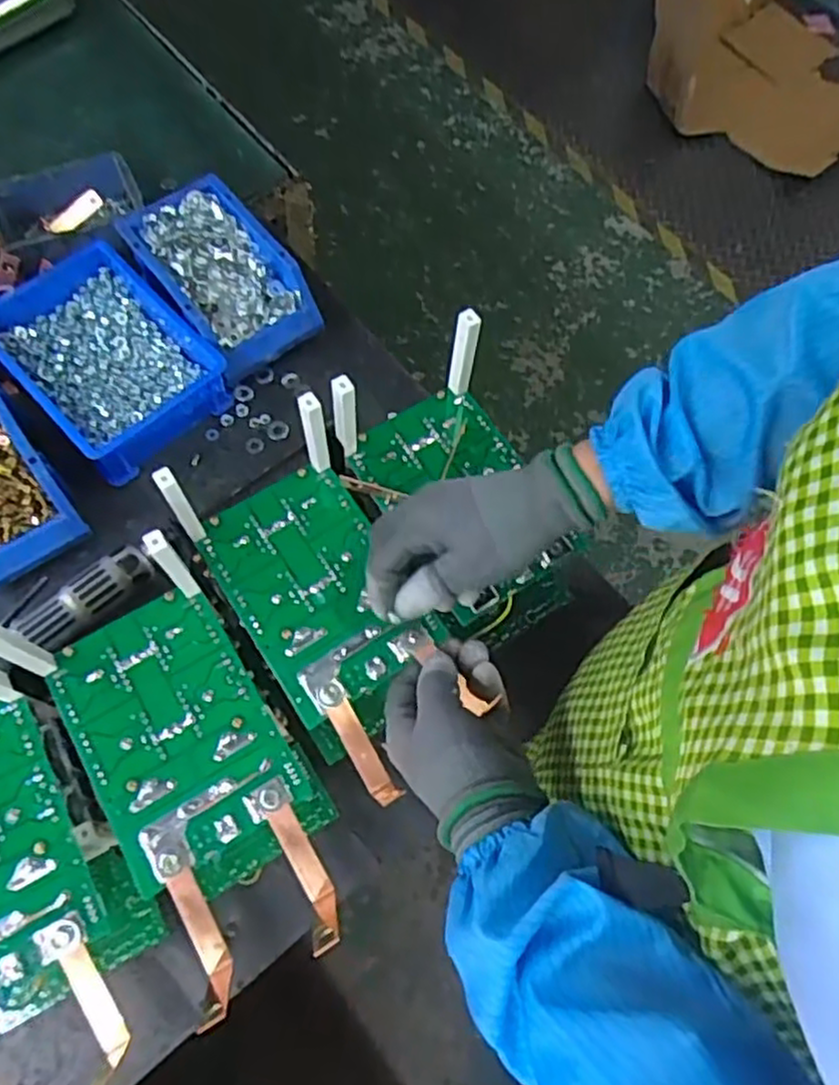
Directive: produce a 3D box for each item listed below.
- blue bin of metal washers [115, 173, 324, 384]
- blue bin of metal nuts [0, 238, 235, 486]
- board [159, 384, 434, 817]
[{"bbox_3d":[-0.191,-0.256,0.702,0.115,0.060,0.181,-38,74,-17],"label":"blue bin of metal washers"},{"bbox_3d":[-0.295,-0.172,0.680,0.145,0.064,0.199,-40,75,-17],"label":"blue bin of metal nuts"},{"bbox_3d":[-0.054,0.030,0.462,0.117,0.083,0.228,-32,73,-15],"label":"board"}]

